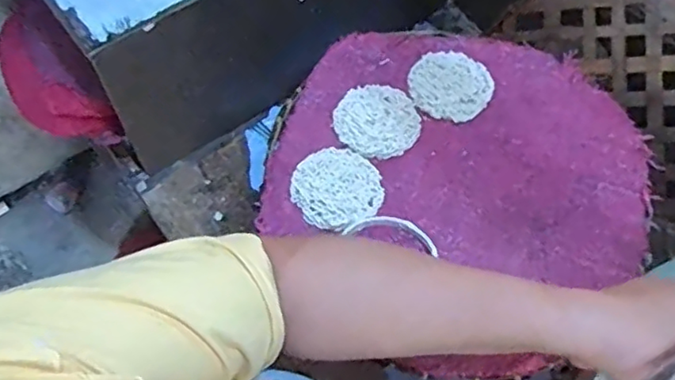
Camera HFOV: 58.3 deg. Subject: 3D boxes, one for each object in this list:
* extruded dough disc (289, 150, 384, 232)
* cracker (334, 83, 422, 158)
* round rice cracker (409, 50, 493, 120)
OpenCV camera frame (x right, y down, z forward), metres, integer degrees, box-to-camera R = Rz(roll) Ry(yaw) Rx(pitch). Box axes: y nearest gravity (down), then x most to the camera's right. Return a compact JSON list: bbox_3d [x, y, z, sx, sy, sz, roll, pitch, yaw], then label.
[{"bbox_3d":[0.000,-0.002,0.535,0.076,0.010,0.075,0,62,0],"label":"extruded dough disc"},{"bbox_3d":[0.037,-0.067,0.571,0.077,0.005,0.077,0,62,0],"label":"cracker"},{"bbox_3d":[0.110,-0.103,0.592,0.077,0.008,0.080,0,62,0],"label":"round rice cracker"}]

